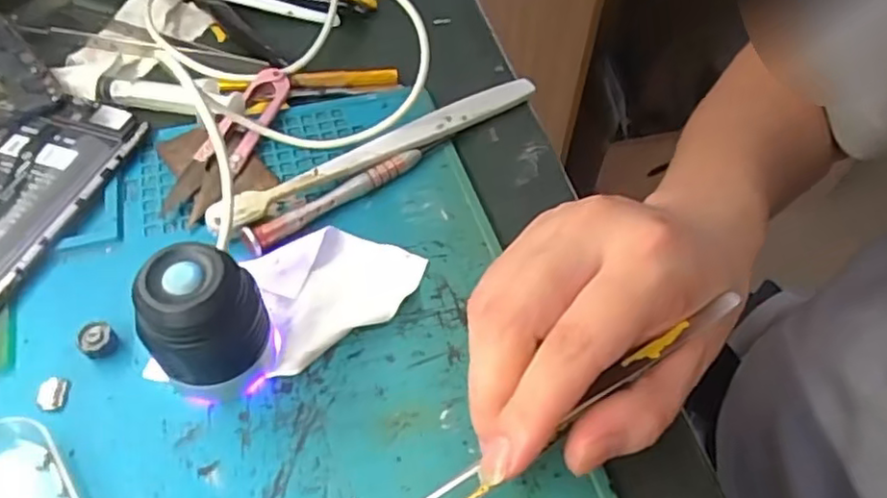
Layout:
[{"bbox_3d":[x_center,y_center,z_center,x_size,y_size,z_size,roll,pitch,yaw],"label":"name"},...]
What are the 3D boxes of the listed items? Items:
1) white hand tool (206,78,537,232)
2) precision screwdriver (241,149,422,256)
[{"bbox_3d":[-0.027,-0.051,0.322,0.182,0.013,0.018,-28,59,-23],"label":"white hand tool"},{"bbox_3d":[-0.049,-0.025,0.300,0.092,0.007,0.010,-33,61,-26],"label":"precision screwdriver"}]

